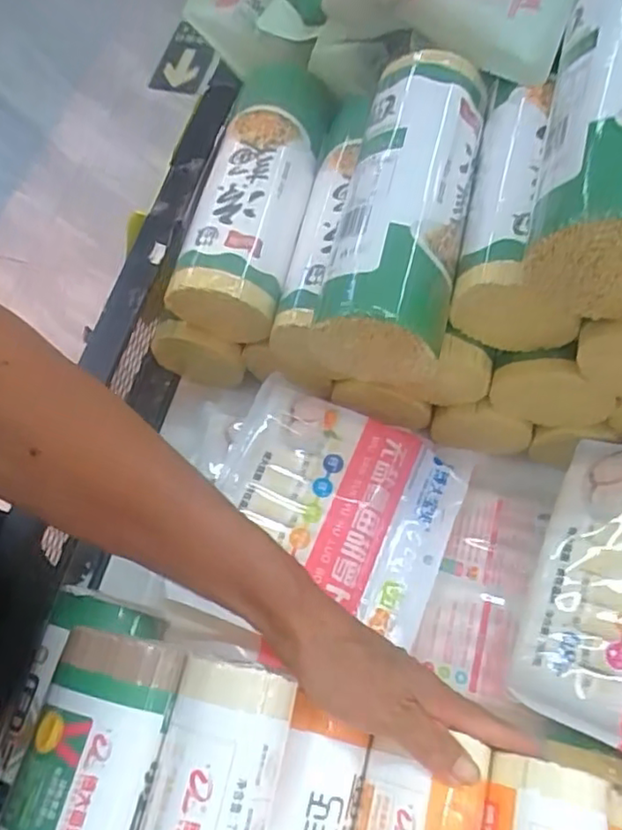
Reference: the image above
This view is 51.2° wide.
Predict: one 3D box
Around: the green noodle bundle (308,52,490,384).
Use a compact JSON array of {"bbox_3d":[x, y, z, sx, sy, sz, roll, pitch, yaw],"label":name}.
[{"bbox_3d":[0.065,-0.142,0.466,0.089,0.095,0.230,12,67,8],"label":"green noodle bundle"}]

